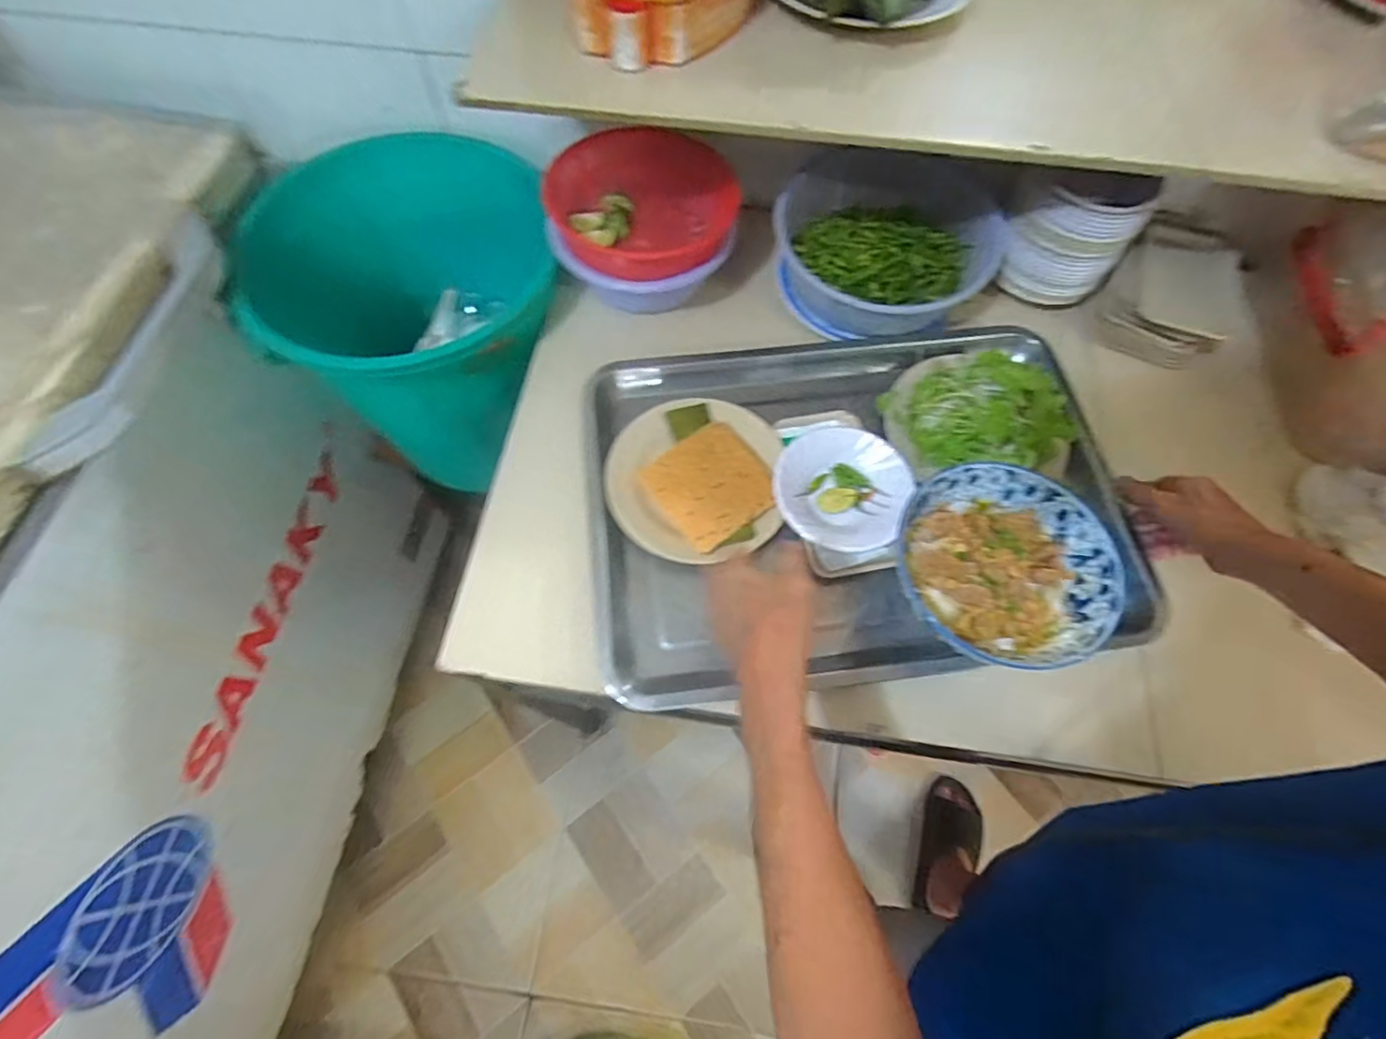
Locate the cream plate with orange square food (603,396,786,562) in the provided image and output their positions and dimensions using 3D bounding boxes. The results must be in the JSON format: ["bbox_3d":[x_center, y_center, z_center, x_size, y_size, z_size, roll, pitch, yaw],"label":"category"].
[{"bbox_3d":[0.000,-0.043,0.549,0.156,0.027,0.161,0,65,0],"label":"cream plate with orange square food"}]

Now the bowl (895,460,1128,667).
[{"bbox_3d":[0.251,0.039,0.490,0.157,0.056,0.155,0,65,0],"label":"bowl"}]

